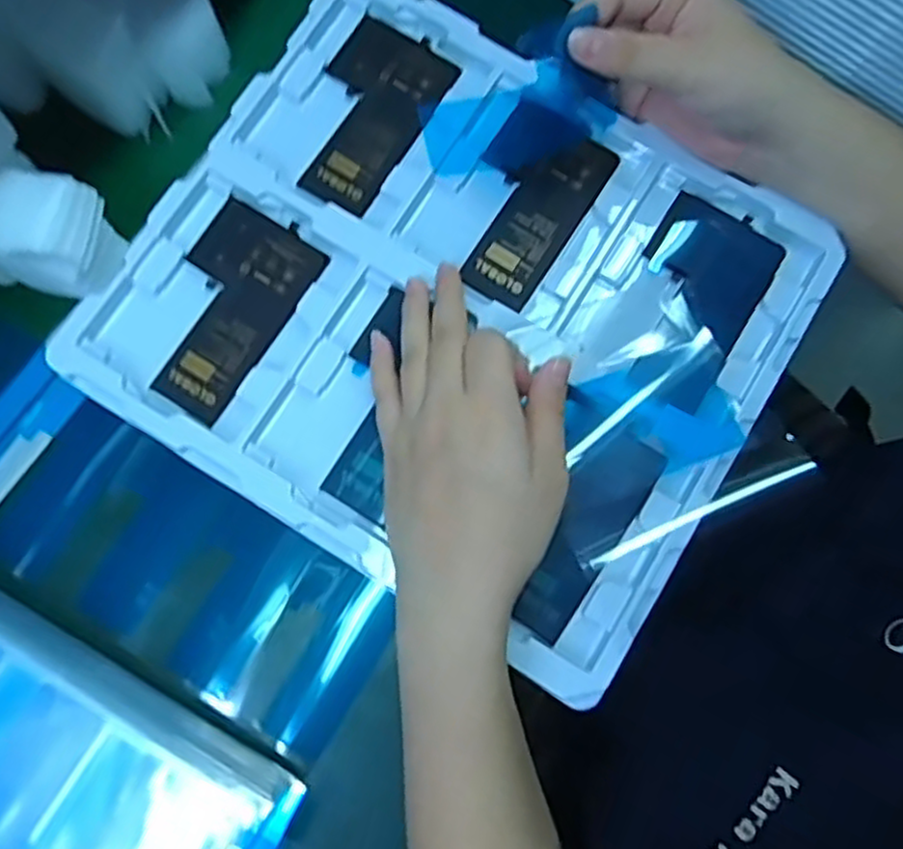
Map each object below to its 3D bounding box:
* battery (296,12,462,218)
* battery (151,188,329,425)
[{"bbox_3d":[-0.049,-0.173,0.405,0.064,0.006,0.110,29,80,7],"label":"battery"},{"bbox_3d":[-0.118,-0.060,0.383,0.065,0.004,0.111,28,80,7],"label":"battery"}]

